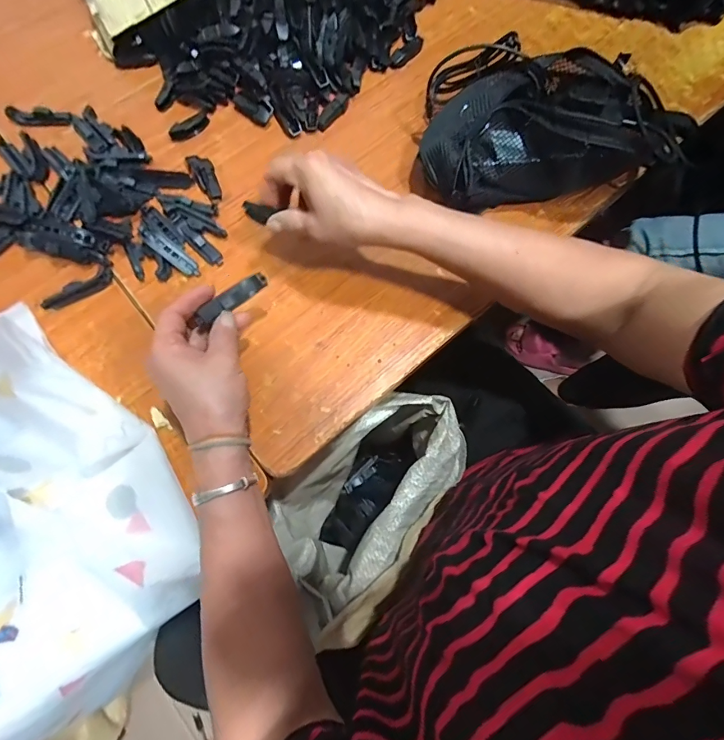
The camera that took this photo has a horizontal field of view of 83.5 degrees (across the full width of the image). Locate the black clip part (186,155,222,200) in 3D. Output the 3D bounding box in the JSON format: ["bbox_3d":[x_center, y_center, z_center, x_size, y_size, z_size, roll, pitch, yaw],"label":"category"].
[{"bbox_3d":[-0.186,-0.230,0.479,0.027,0.013,0.066,-27,77,-7],"label":"black clip part"}]

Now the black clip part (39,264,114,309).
[{"bbox_3d":[-0.307,-0.086,0.441,0.077,0.014,0.021,-35,78,-9],"label":"black clip part"}]

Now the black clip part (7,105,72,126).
[{"bbox_3d":[-0.400,-0.314,0.501,0.077,0.011,0.021,1,75,0],"label":"black clip part"}]

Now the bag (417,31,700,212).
[{"bbox_3d":[0.227,-0.280,0.452,0.326,0.109,0.166,-8,75,-2],"label":"bag"}]

